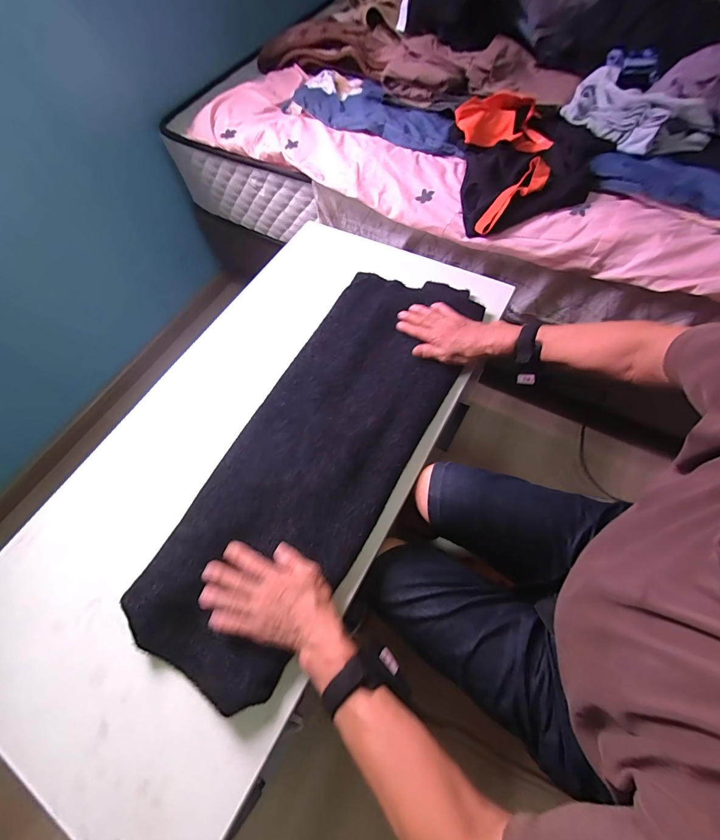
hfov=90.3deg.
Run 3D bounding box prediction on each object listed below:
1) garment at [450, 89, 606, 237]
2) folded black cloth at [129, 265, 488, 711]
[{"bbox_3d":[0.330,-0.498,0.687,0.272,0.092,0.285,-2,63,4],"label":"garment"},{"bbox_3d":[-0.052,0.025,0.561,0.250,0.021,0.695,26,69,16],"label":"folded black cloth"}]

